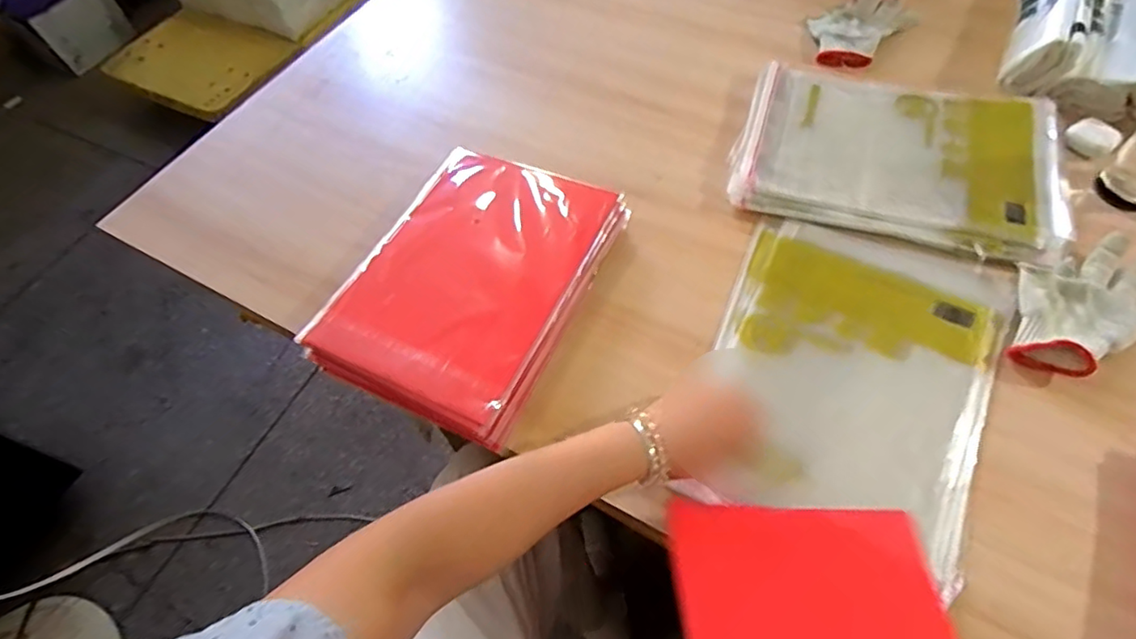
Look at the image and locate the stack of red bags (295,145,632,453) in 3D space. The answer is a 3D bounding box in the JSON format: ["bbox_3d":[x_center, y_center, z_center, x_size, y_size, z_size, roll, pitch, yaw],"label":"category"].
[{"bbox_3d":[-0.101,-0.044,0.624,0.227,0.039,0.308,22,62,17],"label":"stack of red bags"}]

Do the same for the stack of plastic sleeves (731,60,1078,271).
[{"bbox_3d":[0.390,-0.203,0.705,0.348,0.021,0.274,18,61,15],"label":"stack of plastic sleeves"}]

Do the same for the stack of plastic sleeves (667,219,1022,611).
[{"bbox_3d":[0.272,0.049,0.571,0.245,0.023,0.325,19,66,19],"label":"stack of plastic sleeves"}]

